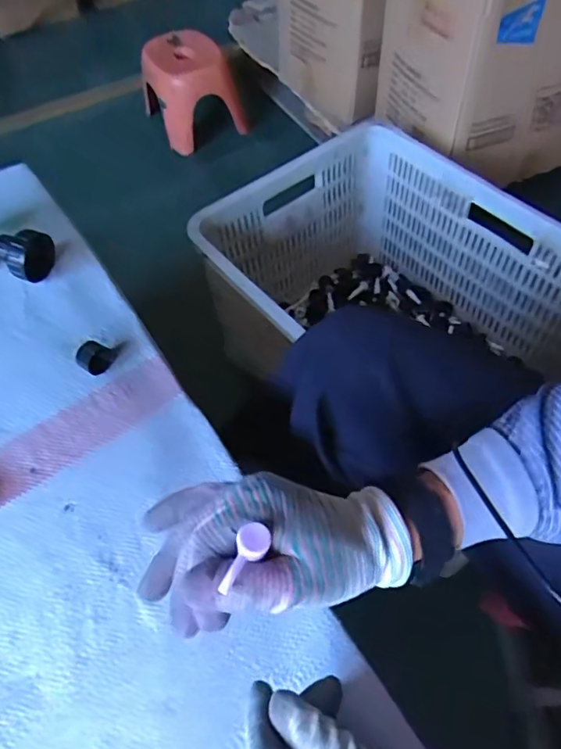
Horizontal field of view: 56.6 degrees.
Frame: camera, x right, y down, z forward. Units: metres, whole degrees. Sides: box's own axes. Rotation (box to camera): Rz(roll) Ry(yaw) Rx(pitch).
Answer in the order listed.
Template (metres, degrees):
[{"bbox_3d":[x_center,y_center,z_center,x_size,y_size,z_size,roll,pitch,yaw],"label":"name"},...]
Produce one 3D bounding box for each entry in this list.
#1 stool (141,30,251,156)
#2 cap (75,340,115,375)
[{"bbox_3d":[-0.274,-0.858,1.575,0.241,0.222,0.264,-27,58,-13],"label":"stool"},{"bbox_3d":[-0.189,-0.015,0.528,0.026,0.023,0.032,21,60,18],"label":"cap"}]

